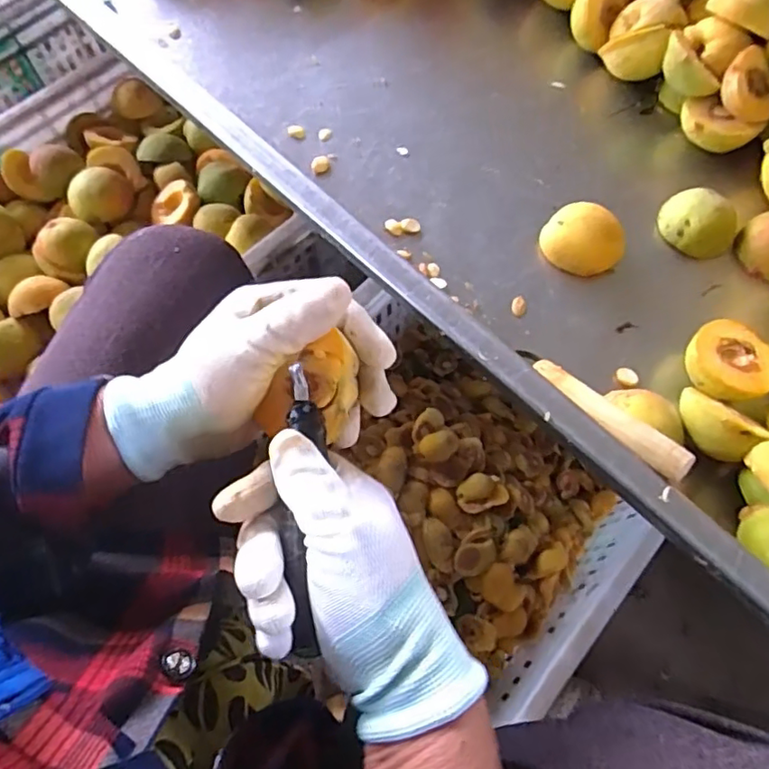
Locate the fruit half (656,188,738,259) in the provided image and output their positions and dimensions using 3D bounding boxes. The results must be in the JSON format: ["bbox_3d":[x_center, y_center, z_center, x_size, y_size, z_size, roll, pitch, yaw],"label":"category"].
[{"bbox_3d":[0.249,-0.127,0.462,0.059,0.039,0.049,38,74,13],"label":"fruit half"}]

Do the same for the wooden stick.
[{"bbox_3d":[0.140,0.019,0.366,0.019,0.014,0.112,-36,53,-13],"label":"wooden stick"}]

